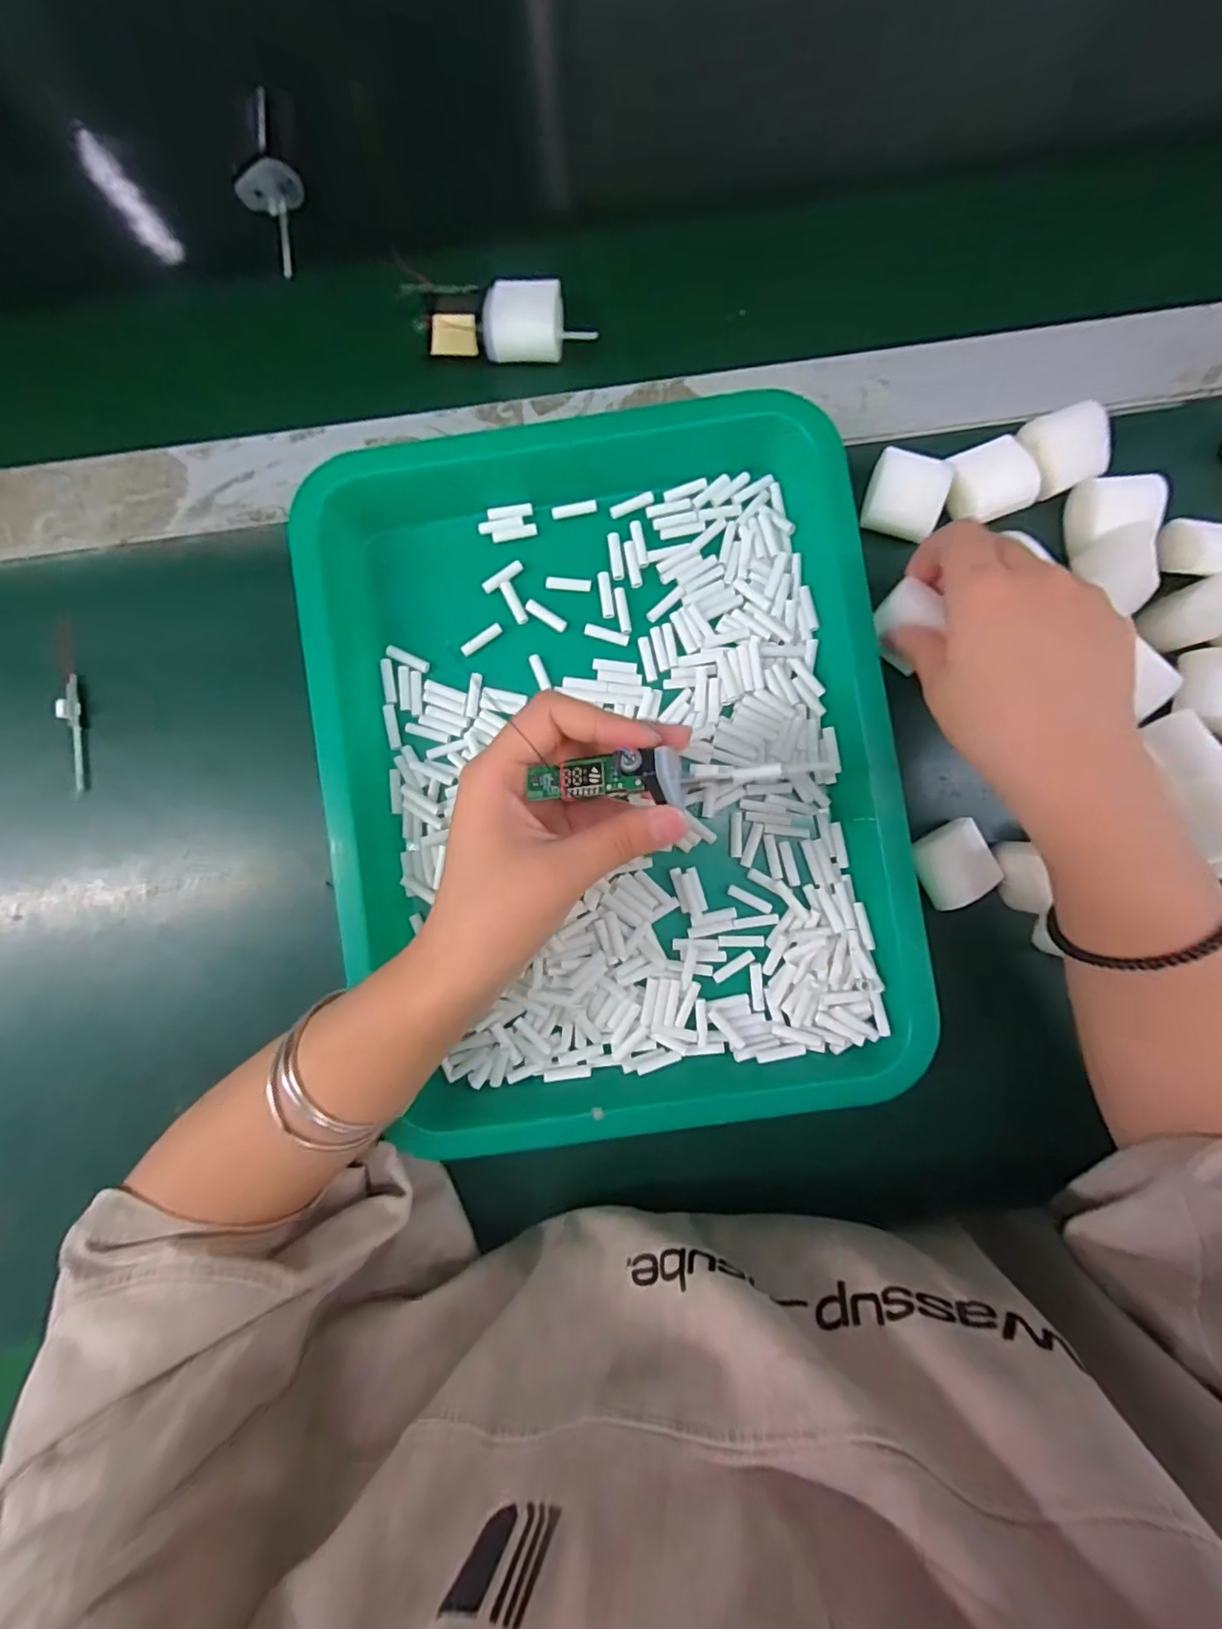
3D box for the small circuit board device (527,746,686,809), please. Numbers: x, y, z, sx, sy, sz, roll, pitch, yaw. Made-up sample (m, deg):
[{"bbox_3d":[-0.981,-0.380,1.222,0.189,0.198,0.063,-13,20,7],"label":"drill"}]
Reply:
[{"bbox_3d":[-0.001,-0.012,0.202,0.052,0.021,0.016,-2,86,5],"label":"small circuit board device"}]

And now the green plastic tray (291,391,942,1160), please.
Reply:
[{"bbox_3d":[0.001,-0.024,0.278,0.258,0.032,0.351,-11,86,1],"label":"green plastic tray"}]

